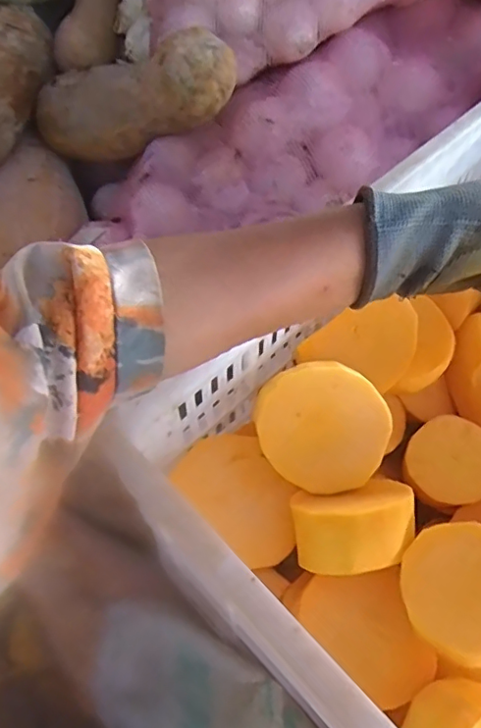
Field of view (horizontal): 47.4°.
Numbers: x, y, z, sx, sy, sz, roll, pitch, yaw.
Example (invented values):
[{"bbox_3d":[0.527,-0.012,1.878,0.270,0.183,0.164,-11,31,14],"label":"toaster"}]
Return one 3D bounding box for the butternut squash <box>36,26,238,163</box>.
[{"bbox_3d":[-0.149,-0.361,0.766,0.323,0.124,0.125,10,54,40],"label":"butternut squash"}]

